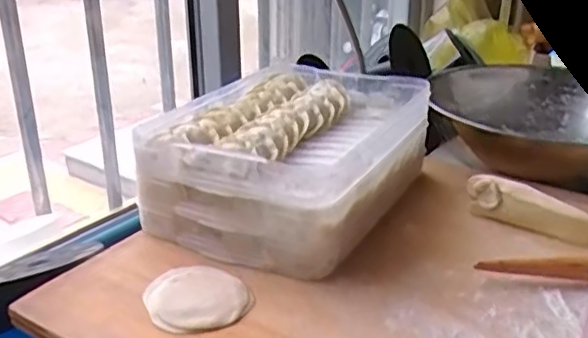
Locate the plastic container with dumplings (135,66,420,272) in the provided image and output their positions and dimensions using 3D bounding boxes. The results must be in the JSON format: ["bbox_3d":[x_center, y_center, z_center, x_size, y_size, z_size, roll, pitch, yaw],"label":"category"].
[{"bbox_3d":[0.002,-0.019,0.635,0.203,0.088,0.277,12,28,24],"label":"plastic container with dumplings"}]

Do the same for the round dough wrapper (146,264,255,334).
[{"bbox_3d":[-0.076,0.095,0.494,0.075,0.008,0.086,-12,27,-23],"label":"round dough wrapper"}]

